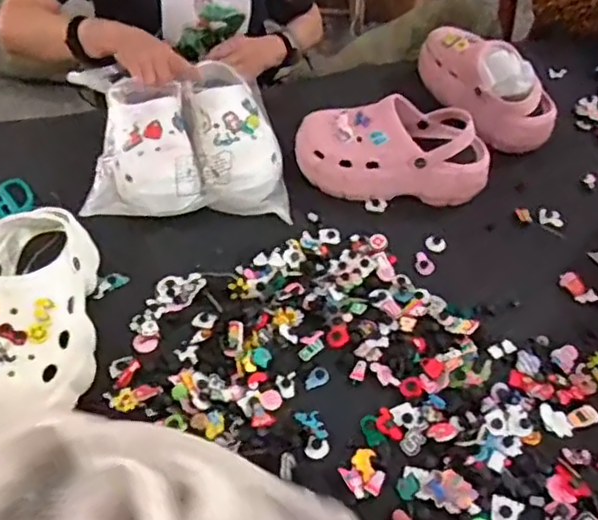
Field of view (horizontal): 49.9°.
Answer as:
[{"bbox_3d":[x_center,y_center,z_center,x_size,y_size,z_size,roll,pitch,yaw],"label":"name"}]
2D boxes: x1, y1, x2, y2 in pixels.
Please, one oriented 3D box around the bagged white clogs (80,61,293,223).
[{"bbox_3d":[-0.148,-0.168,0.883,0.247,0.088,0.221,-2,50,-3],"label":"bagged white clogs"}]

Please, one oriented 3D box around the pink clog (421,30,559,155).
[{"bbox_3d":[0.286,-0.271,0.985,0.090,0.103,0.247,-20,53,-17],"label":"pink clog"}]

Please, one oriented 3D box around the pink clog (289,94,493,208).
[{"bbox_3d":[0.128,-0.151,0.882,0.263,0.108,0.099,8,50,6],"label":"pink clog"}]

